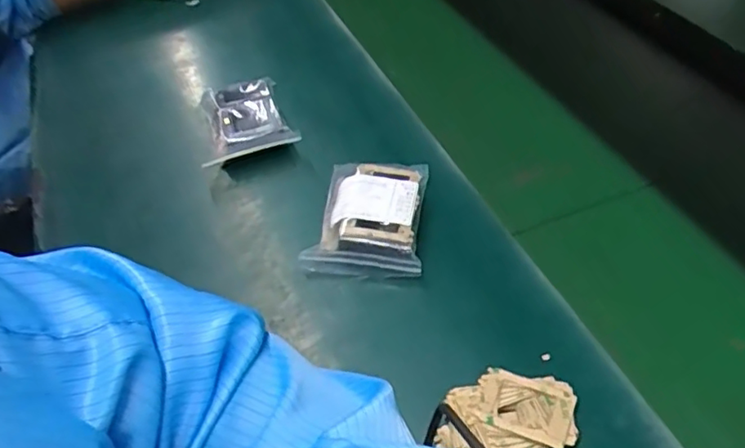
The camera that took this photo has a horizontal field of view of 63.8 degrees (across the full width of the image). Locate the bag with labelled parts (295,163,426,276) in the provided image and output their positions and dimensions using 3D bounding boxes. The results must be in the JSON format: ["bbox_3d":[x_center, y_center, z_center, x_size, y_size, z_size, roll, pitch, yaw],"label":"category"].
[{"bbox_3d":[-0.003,-0.008,0.479,0.086,0.034,0.102,4,48,9],"label":"bag with labelled parts"}]

